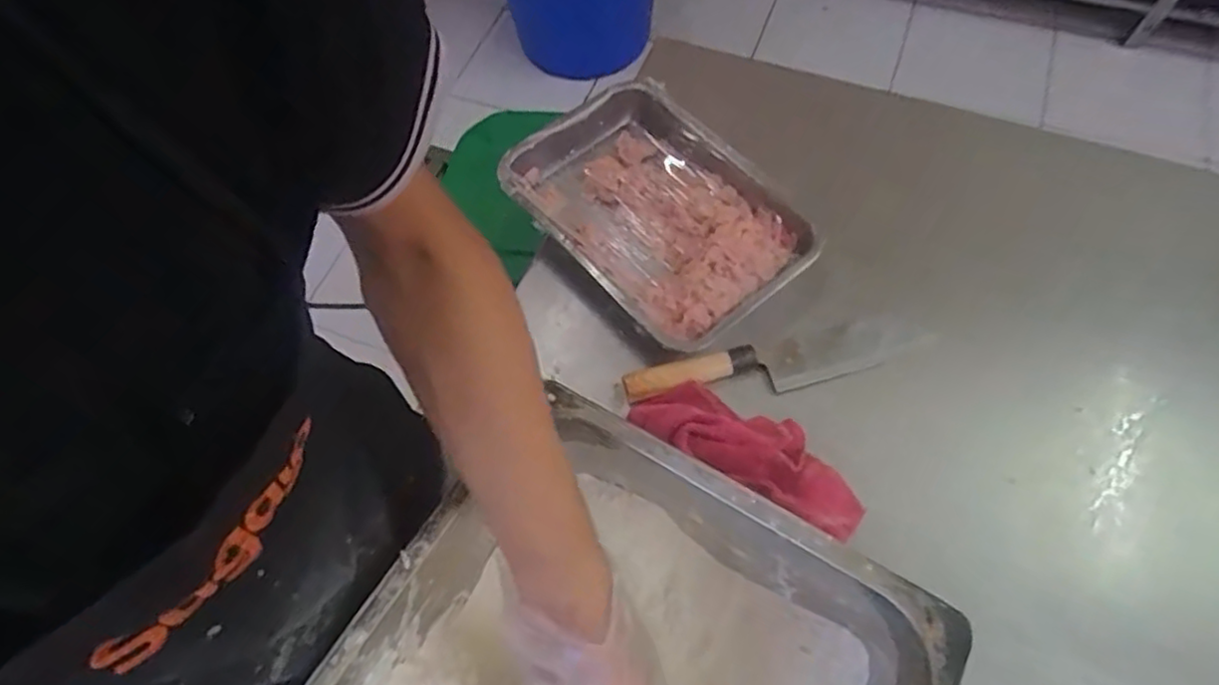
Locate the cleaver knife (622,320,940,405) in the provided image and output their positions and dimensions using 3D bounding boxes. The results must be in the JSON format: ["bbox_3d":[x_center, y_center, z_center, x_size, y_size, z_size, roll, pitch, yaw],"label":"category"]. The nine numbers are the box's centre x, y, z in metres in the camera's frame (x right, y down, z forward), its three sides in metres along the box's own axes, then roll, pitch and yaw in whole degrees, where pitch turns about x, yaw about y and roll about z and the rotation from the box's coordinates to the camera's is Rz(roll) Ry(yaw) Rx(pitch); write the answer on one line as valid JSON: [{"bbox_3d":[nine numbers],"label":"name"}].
[{"bbox_3d":[0.171,0.017,0.652,0.313,0.029,0.053,-8,62,-17],"label":"cleaver knife"}]

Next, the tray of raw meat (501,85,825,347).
[{"bbox_3d":[0.045,-0.144,0.696,0.211,0.041,0.306,-40,68,-15],"label":"tray of raw meat"}]

